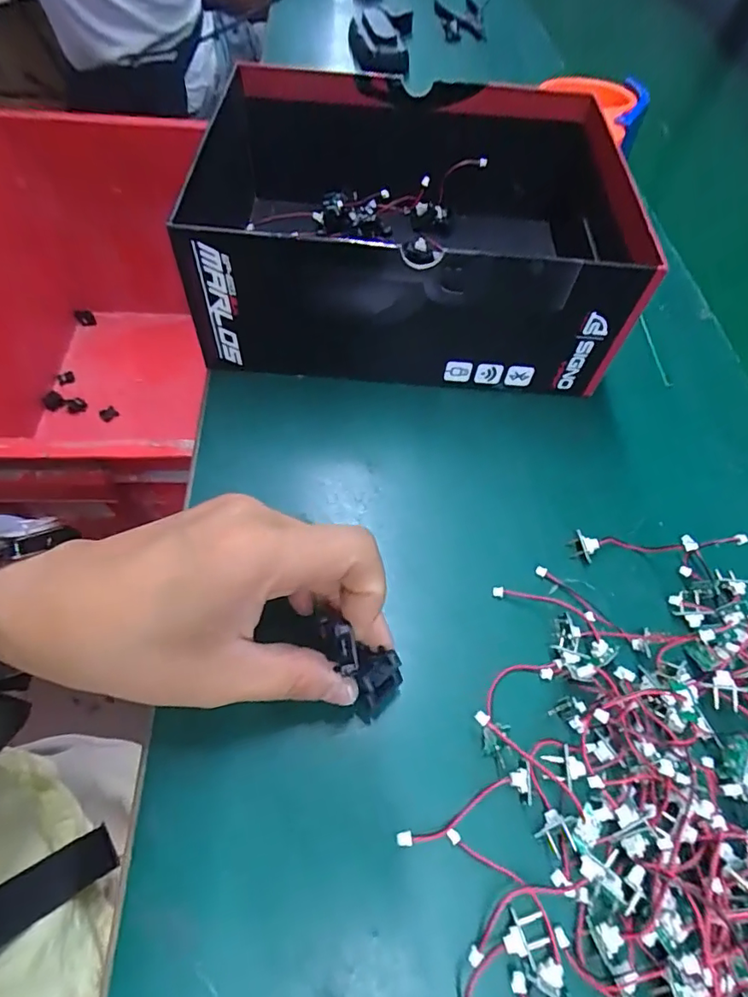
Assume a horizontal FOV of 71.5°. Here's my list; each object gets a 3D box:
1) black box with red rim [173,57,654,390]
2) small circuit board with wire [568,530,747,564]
[{"bbox_3d":[0.015,-0.178,0.336,0.268,0.086,0.205,5,58,-1],"label":"black box with red rim"},{"bbox_3d":[0.149,0.022,0.268,0.099,0.010,0.014,-3,58,-6],"label":"small circuit board with wire"}]

